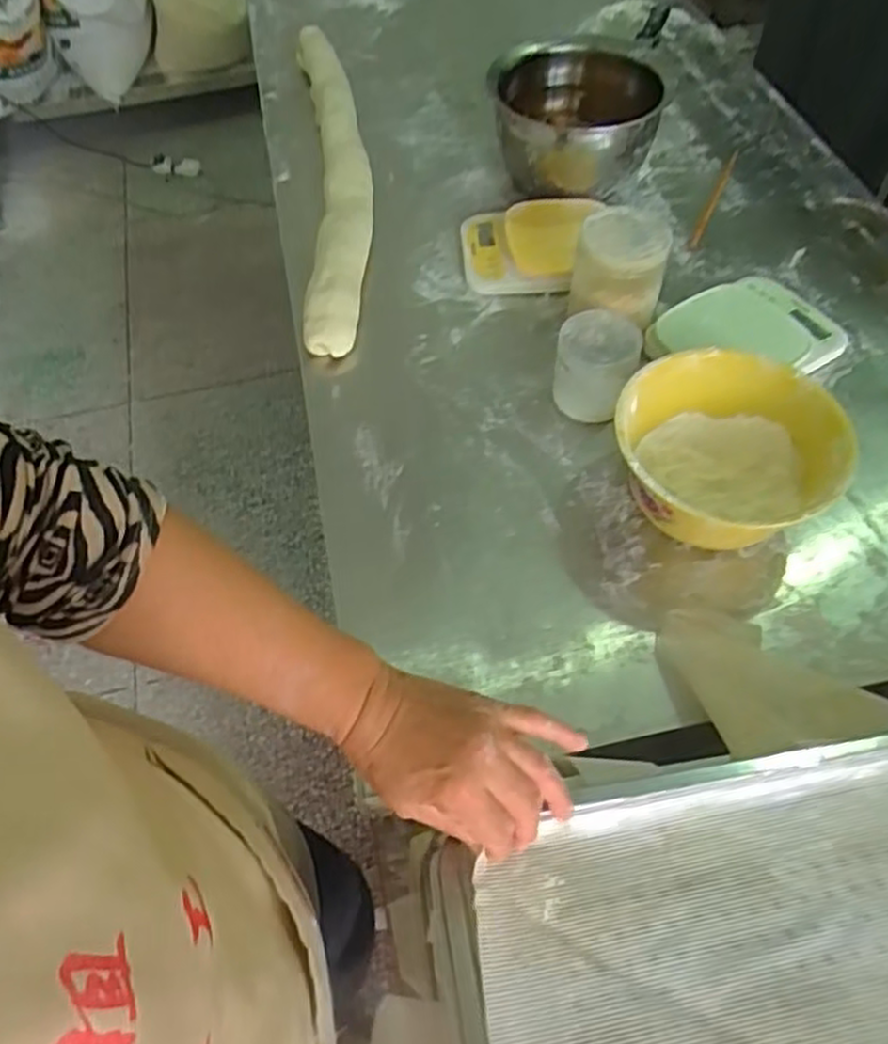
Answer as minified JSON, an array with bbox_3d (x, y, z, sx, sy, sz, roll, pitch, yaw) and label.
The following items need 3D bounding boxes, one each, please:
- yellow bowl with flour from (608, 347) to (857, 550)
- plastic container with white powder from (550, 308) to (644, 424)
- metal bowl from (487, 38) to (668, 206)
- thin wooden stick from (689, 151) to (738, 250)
[{"bbox_3d":[0.262,-0.061,0.707,0.203,0.089,0.186,-1,56,2],"label":"yellow bowl with flour"},{"bbox_3d":[0.158,-0.162,0.784,0.084,0.087,0.081,-1,56,2],"label":"plastic container with white powder"},{"bbox_3d":[0.170,-0.538,1.008,0.211,0.121,0.211,-1,56,2],"label":"metal bowl"},{"bbox_3d":[0.367,-0.440,1.008,0.011,0.009,0.224,22,60,16],"label":"thin wooden stick"}]

